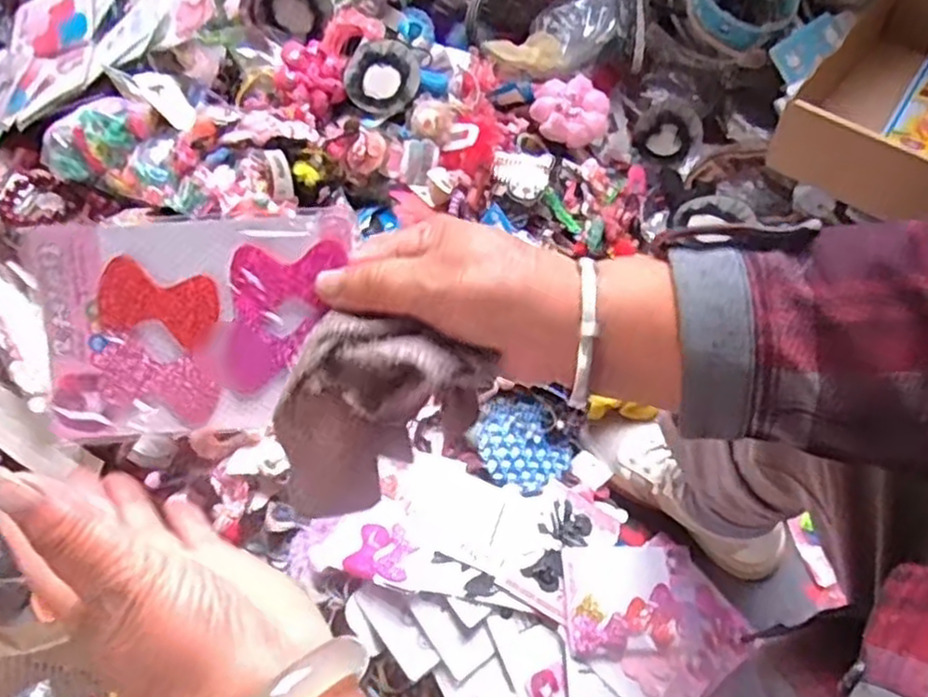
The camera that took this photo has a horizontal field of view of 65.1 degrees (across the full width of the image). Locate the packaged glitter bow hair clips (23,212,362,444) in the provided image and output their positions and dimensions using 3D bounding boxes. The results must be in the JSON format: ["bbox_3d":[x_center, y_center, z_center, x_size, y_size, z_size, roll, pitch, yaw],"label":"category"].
[{"bbox_3d":[-0.120,-0.011,0.329,0.137,0.008,0.097,-4,96,-2],"label":"packaged glitter bow hair clips"}]

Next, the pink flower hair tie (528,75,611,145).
[{"bbox_3d":[0.137,-0.306,0.937,0.099,0.037,0.080,14,65,10],"label":"pink flower hair tie"}]

